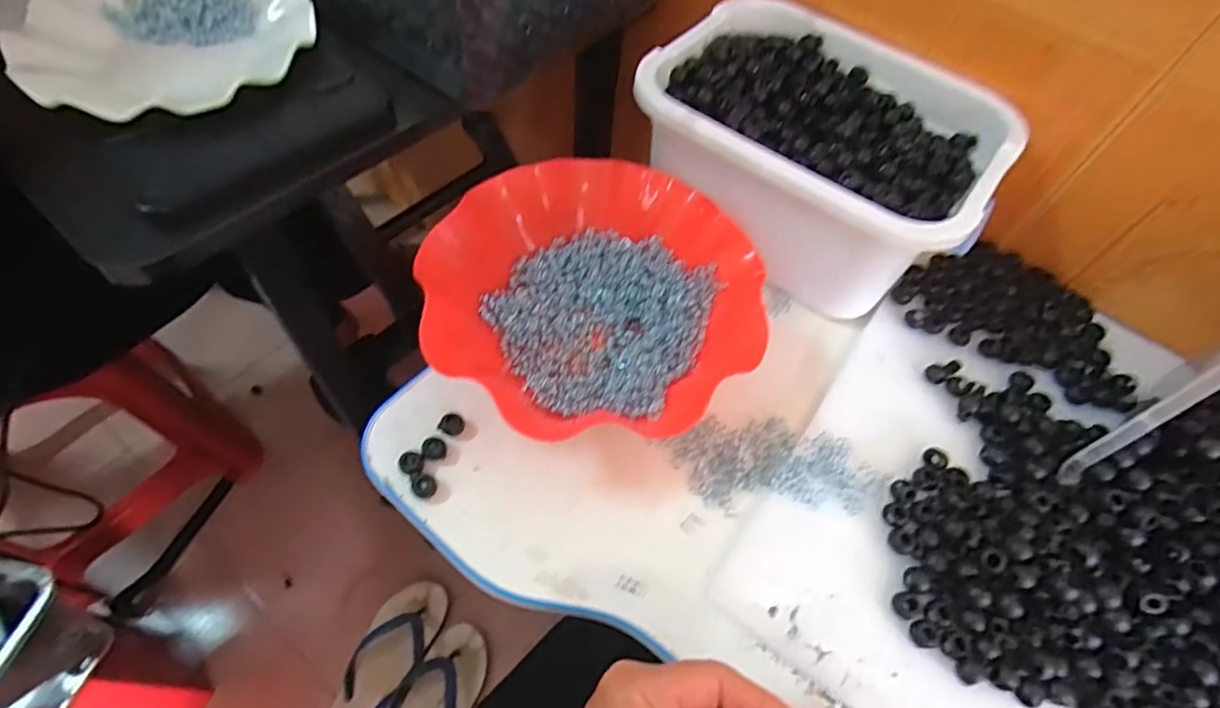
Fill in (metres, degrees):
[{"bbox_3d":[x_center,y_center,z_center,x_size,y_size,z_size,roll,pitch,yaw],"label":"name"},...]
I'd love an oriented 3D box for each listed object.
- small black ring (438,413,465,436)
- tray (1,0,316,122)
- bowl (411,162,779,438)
[{"bbox_3d":[-0.104,0.047,0.392,0.015,0.010,0.013,-40,69,-22],"label":"small black ring"},{"bbox_3d":[-0.296,-0.217,0.404,0.177,0.022,0.171,-26,64,-19],"label":"tray"},{"bbox_3d":[-0.012,-0.039,0.416,0.218,0.073,0.215,1,60,-2],"label":"bowl"}]

